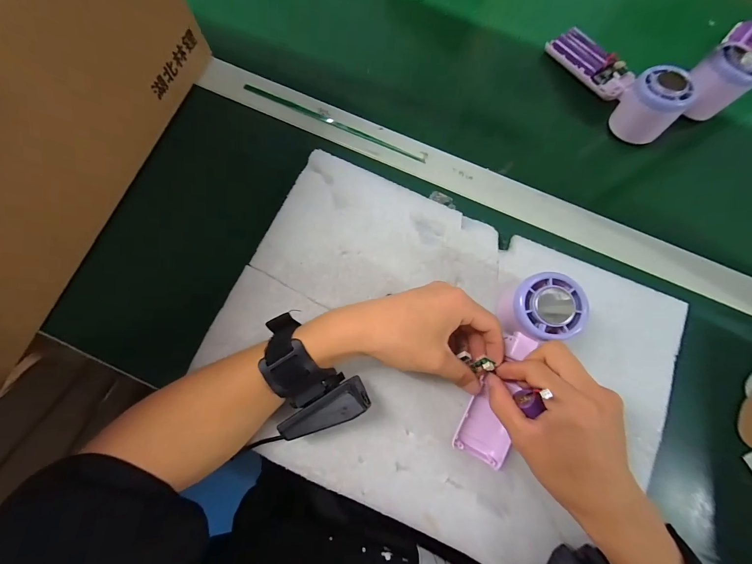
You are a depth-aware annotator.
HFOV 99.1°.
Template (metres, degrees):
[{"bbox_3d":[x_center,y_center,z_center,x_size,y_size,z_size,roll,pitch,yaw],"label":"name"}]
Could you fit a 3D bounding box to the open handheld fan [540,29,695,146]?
[{"bbox_3d":[0.269,-0.234,0.358,0.048,0.052,0.158,-30,79,-7],"label":"open handheld fan"}]

